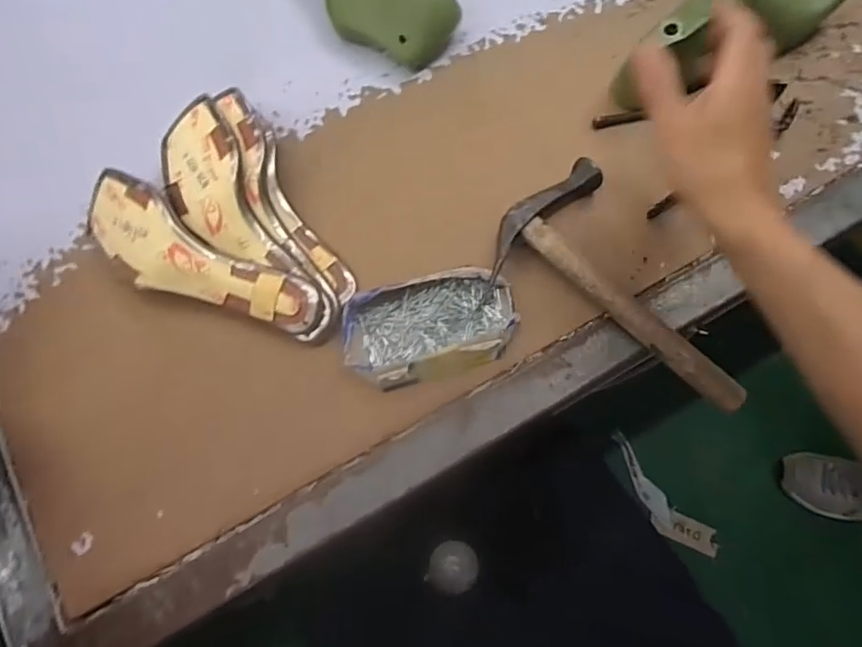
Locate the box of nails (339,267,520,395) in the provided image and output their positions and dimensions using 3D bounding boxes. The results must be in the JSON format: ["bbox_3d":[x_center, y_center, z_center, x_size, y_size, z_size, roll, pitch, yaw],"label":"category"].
[{"bbox_3d":[0.000,0.003,0.433,0.132,0.028,0.078,-15,73,-4],"label":"box of nails"}]

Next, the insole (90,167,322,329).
[{"bbox_3d":[-0.193,-0.047,0.444,0.235,0.045,0.070,30,76,10],"label":"insole"}]

